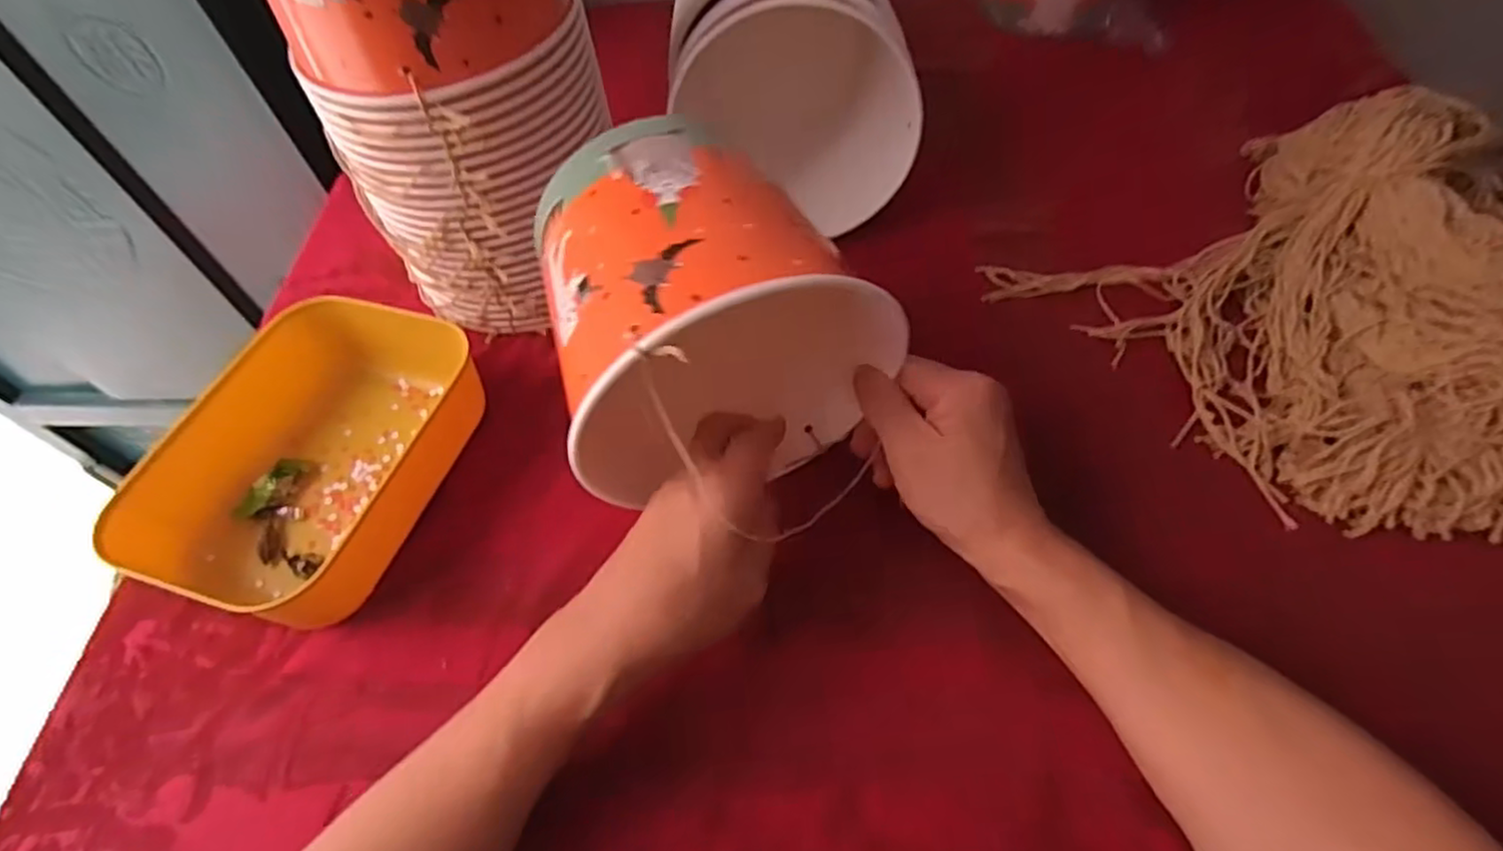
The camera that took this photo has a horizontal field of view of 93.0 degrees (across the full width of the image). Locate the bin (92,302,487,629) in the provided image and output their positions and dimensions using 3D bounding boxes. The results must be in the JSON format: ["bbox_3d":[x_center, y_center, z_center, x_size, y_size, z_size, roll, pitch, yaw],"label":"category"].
[{"bbox_3d":[-0.251,0.023,0.414,0.133,0.056,0.160,11,58,13],"label":"bin"}]

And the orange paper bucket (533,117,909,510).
[{"bbox_3d":[-0.031,-0.055,0.364,0.154,0.146,0.141,-25,57,-11],"label":"orange paper bucket"}]

